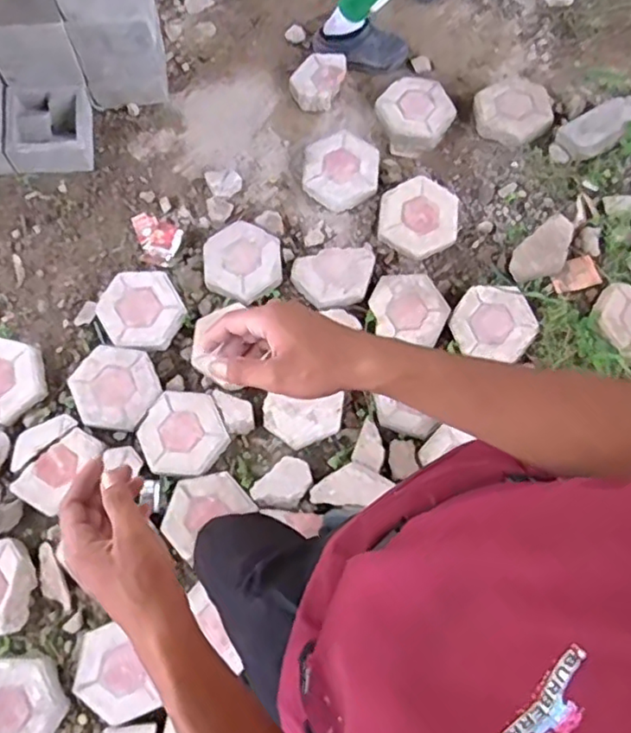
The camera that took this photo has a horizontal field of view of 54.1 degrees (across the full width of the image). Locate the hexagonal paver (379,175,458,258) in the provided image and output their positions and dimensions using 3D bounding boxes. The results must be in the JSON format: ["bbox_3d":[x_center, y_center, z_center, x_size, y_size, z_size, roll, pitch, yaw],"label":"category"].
[{"bbox_3d":[0.277,-0.397,1.639,0.221,0.071,0.205,26,76,4],"label":"hexagonal paver"}]

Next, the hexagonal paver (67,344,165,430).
[{"bbox_3d":[-0.491,0.052,1.520,0.199,0.041,0.209,-24,78,-8],"label":"hexagonal paver"}]

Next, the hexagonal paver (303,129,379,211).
[{"bbox_3d":[0.068,-0.527,1.669,0.203,0.052,0.204,-3,91,2],"label":"hexagonal paver"}]

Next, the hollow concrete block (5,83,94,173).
[{"bbox_3d":[-0.703,-0.628,1.651,0.201,0.111,0.206,-4,76,-4],"label":"hollow concrete block"}]

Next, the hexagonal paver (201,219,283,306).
[{"bbox_3d":[-0.189,-0.276,1.602,0.214,0.057,0.201,28,78,5],"label":"hexagonal paver"}]

